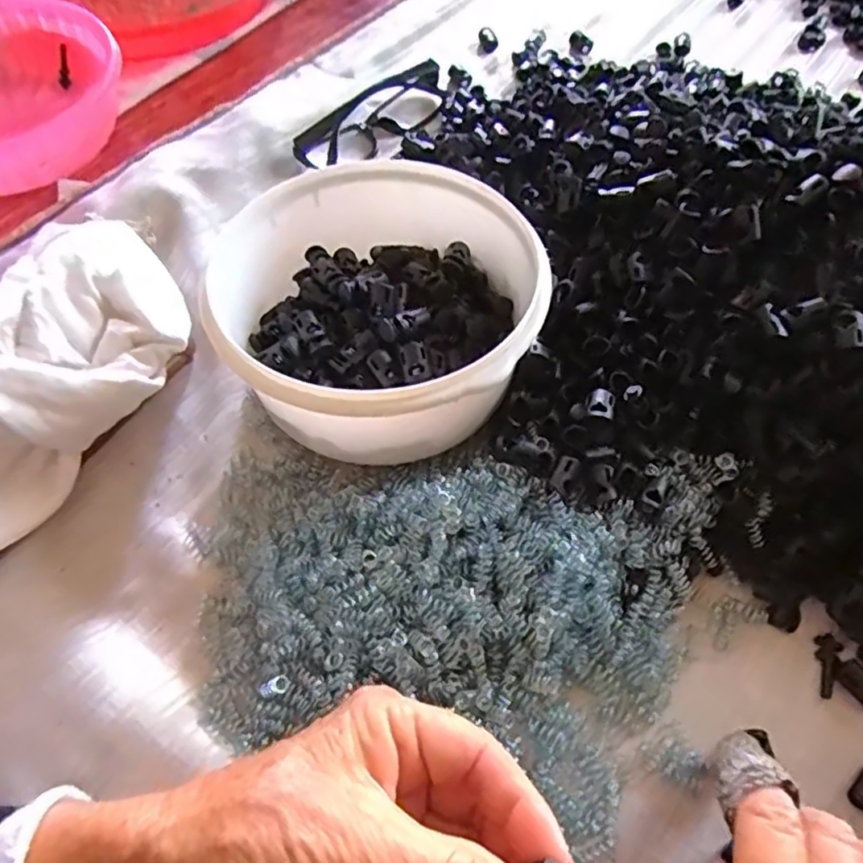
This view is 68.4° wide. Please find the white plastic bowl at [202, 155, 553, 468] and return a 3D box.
[{"bbox_3d":[-0.024,-0.061,0.335,0.161,0.086,0.150,1,61,-1],"label":"white plastic bowl"}]

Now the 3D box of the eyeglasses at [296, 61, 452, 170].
[{"bbox_3d":[-0.034,-0.229,0.461,0.134,0.032,0.054,-39,68,-20],"label":"eyeglasses"}]

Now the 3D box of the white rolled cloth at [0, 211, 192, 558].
[{"bbox_3d":[-0.213,-0.020,0.320,0.115,0.060,0.222,38,67,18],"label":"white rolled cloth"}]

